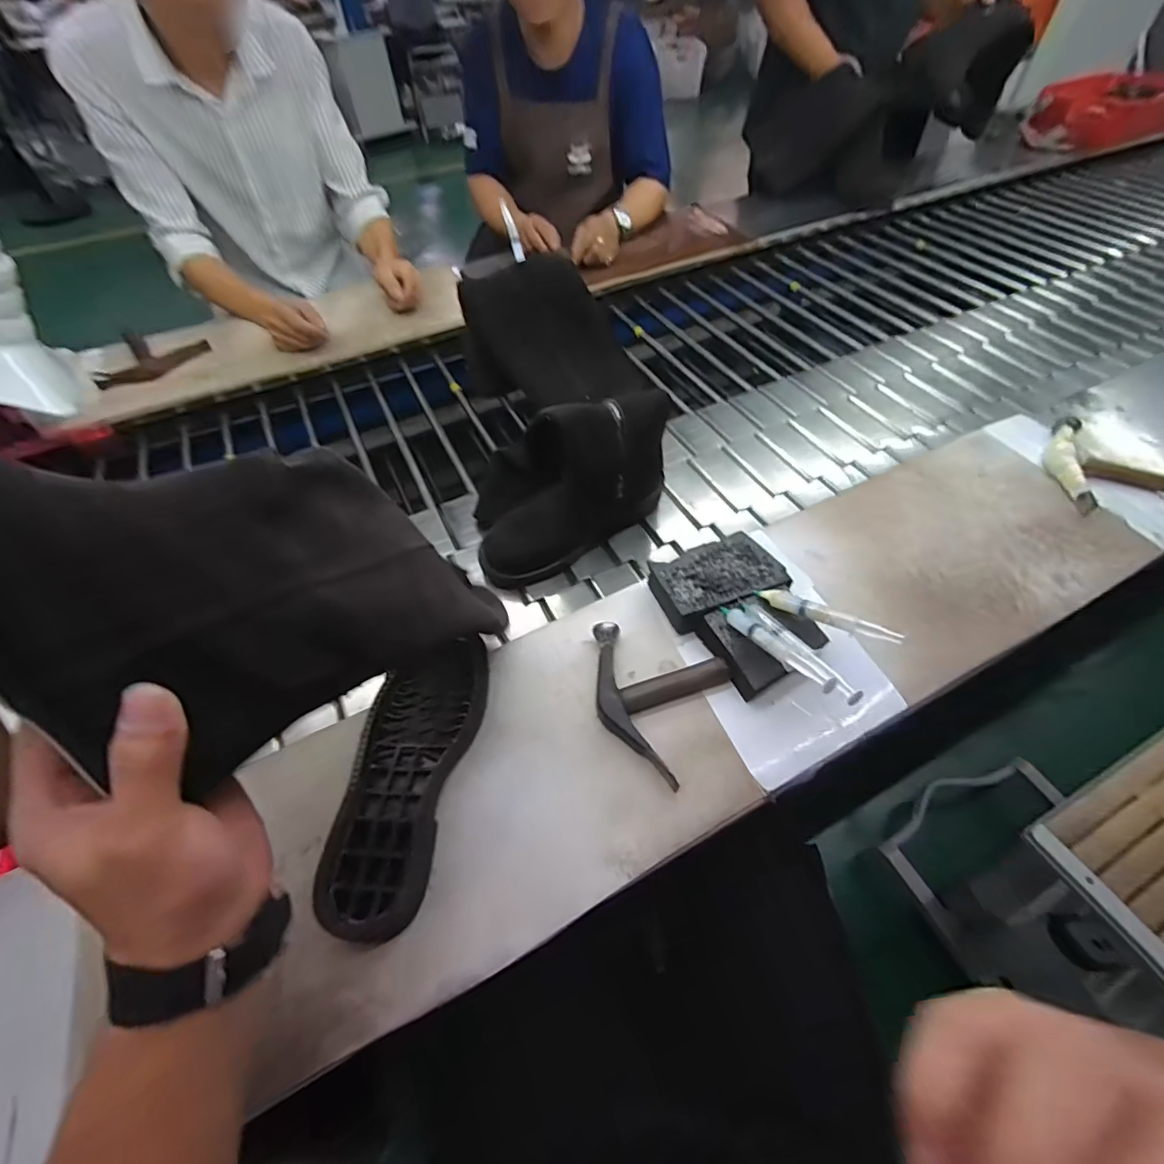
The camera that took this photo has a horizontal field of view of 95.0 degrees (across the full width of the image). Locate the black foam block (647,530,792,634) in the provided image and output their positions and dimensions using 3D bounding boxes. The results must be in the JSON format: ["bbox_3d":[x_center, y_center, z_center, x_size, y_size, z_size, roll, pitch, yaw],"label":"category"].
[{"bbox_3d":[0.147,0.000,0.580,0.128,0.034,0.082,-21,56,-12],"label":"black foam block"}]

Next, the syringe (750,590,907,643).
[{"bbox_3d":[0.232,0.031,0.510,0.133,0.015,0.015,22,57,37],"label":"syringe"}]

